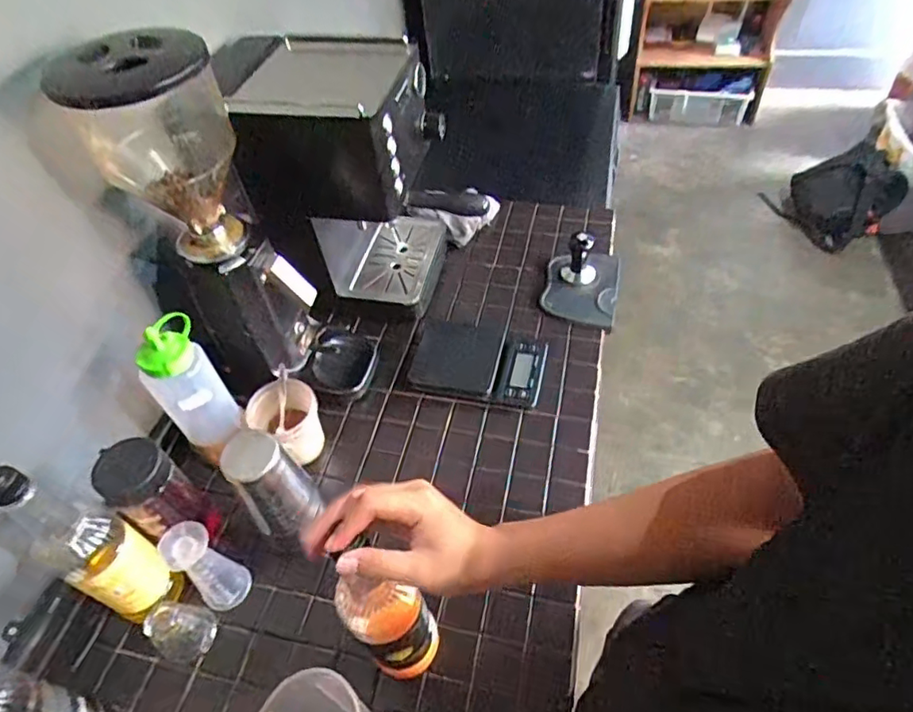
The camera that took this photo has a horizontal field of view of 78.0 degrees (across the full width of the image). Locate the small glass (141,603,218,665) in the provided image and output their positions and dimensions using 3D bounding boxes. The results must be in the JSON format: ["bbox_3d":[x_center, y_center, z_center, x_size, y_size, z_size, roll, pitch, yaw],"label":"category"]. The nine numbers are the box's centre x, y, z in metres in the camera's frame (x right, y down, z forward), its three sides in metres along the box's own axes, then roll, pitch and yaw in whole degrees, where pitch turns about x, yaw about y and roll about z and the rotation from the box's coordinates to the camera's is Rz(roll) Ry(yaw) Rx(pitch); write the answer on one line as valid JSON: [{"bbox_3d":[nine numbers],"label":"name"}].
[{"bbox_3d":[-0.306,0.303,0.625,0.054,0.063,0.058,18,55,19],"label":"small glass"}]

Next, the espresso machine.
[{"bbox_3d":[-0.185,-0.275,0.903,0.292,0.363,0.246,6,52,10],"label":"espresso machine"}]

